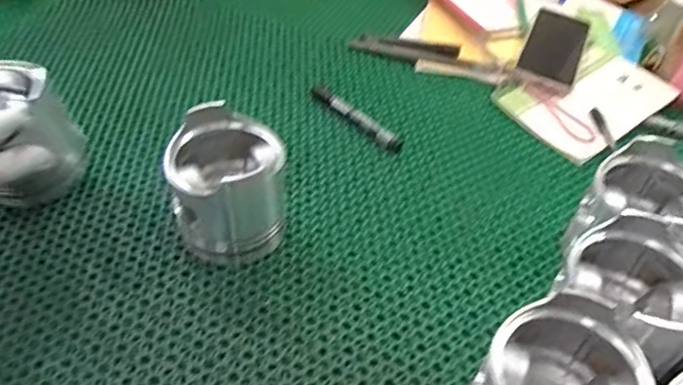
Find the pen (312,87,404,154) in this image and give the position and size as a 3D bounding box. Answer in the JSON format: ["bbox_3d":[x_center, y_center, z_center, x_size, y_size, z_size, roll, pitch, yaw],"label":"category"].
[{"bbox_3d":[0.015,-0.091,0.657,0.022,0.013,0.147,-34,57,-30],"label":"pen"}]

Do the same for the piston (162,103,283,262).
[{"bbox_3d":[-0.104,-0.005,0.514,0.096,0.103,0.110,3,47,0],"label":"piston"}]

